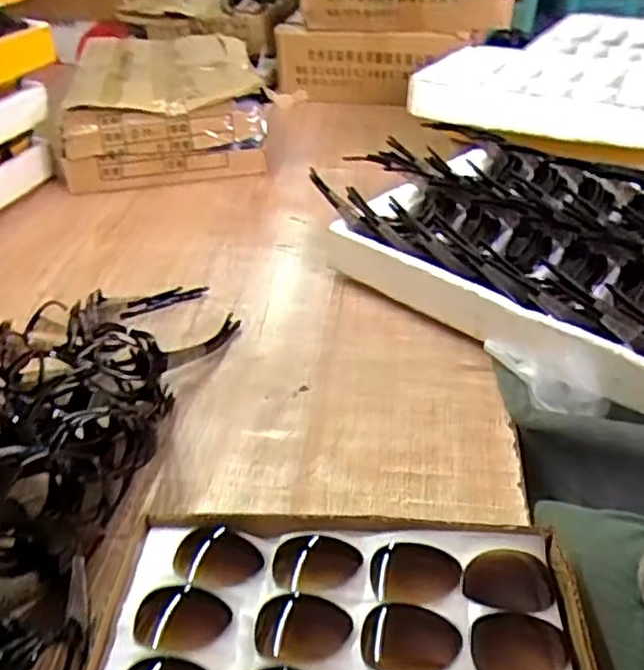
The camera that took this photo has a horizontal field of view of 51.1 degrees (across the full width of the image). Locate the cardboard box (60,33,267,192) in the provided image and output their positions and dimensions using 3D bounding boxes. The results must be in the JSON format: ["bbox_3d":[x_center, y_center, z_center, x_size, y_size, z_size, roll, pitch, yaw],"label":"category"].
[{"bbox_3d":[-0.271,-0.414,1.205,0.311,0.152,0.393,-7,37,-4],"label":"cardboard box"}]

